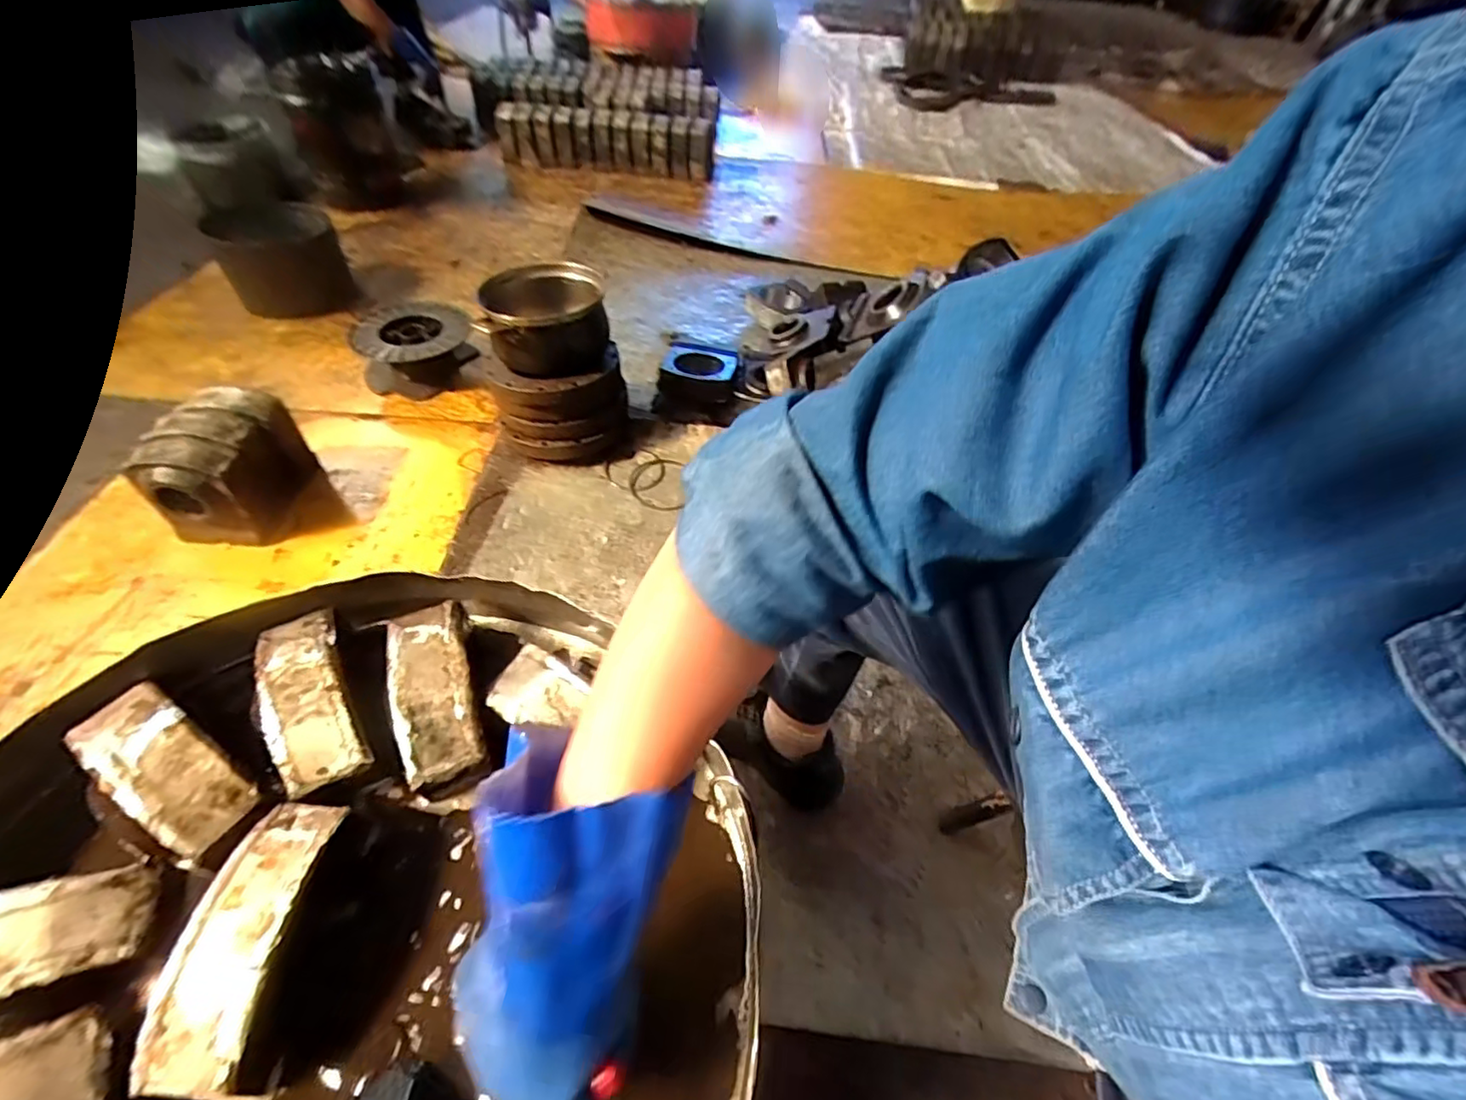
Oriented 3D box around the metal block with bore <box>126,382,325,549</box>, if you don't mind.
[{"bbox_3d":[-0.916,-0.155,1.125,0.169,0.178,0.228,3,48,-3],"label":"metal block with bore"}]

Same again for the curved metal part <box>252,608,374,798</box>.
[{"bbox_3d":[-0.351,0.118,0.504,0.062,0.029,0.157,-22,54,-23],"label":"curved metal part"}]

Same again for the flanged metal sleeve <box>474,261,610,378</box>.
[{"bbox_3d":[-0.353,-0.430,1.167,0.224,0.127,0.196,-5,49,-10],"label":"flanged metal sleeve"}]

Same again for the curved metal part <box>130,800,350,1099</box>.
[{"bbox_3d":[-0.321,0.256,0.409,0.065,0.046,0.167,3,48,-3],"label":"curved metal part"}]

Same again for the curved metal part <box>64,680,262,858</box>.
[{"bbox_3d":[-0.433,0.161,0.466,0.152,0.029,0.063,28,52,18],"label":"curved metal part"}]

